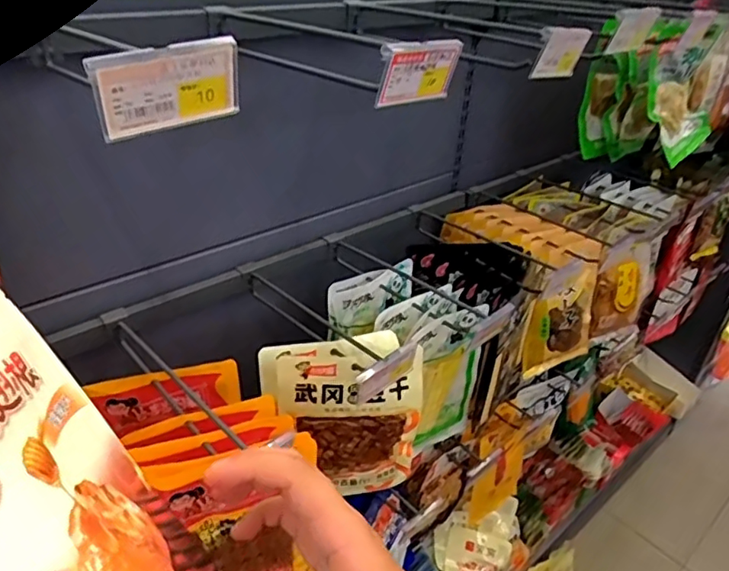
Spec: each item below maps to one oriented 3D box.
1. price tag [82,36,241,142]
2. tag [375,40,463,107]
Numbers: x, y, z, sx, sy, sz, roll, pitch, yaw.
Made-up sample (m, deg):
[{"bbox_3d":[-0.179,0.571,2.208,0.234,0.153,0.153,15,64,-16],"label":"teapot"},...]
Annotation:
[{"bbox_3d":[-0.107,-0.108,0.310,0.080,0.048,0.004,-24,57,-28],"label":"price tag"},{"bbox_3d":[0.041,-0.161,0.424,0.078,0.049,0.010,-21,57,-36],"label":"tag"}]

